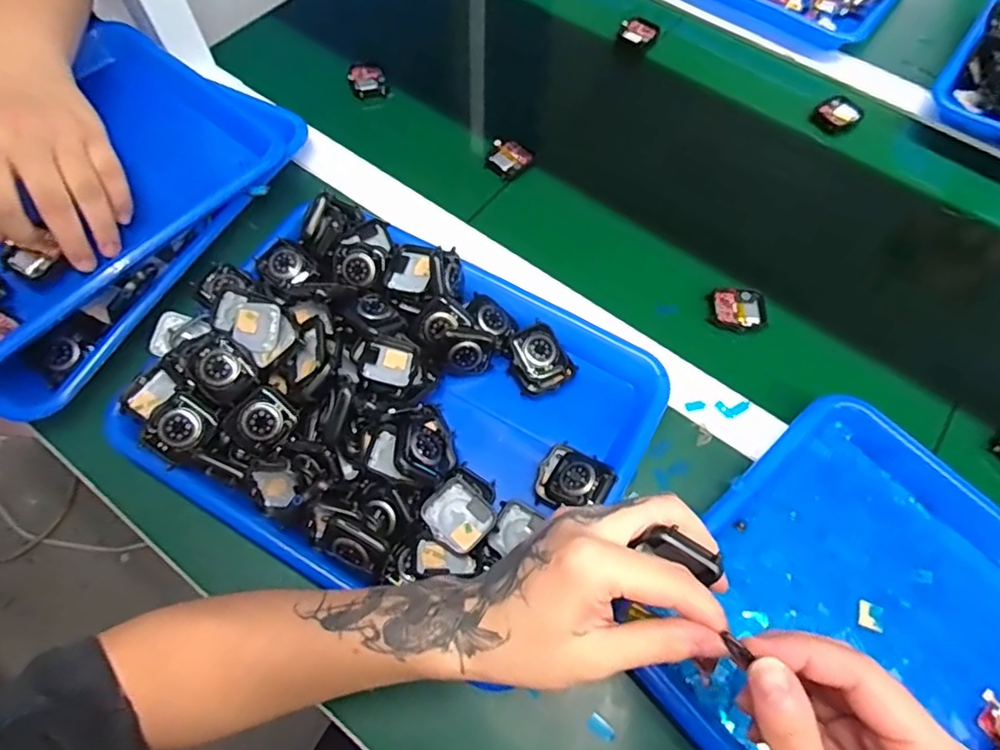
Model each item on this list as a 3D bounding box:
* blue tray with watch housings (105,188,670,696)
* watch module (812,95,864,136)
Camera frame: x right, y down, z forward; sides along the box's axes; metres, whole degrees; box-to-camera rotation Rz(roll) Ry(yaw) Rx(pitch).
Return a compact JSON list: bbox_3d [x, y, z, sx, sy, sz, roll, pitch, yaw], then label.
[{"bbox_3d":[-0.074,0.015,0.409,0.339,0.059,0.252,27,69,10],"label":"blue tray with watch housings"},{"bbox_3d":[0.349,-0.269,0.590,0.042,0.004,0.039,-41,80,-2],"label":"watch module"}]

